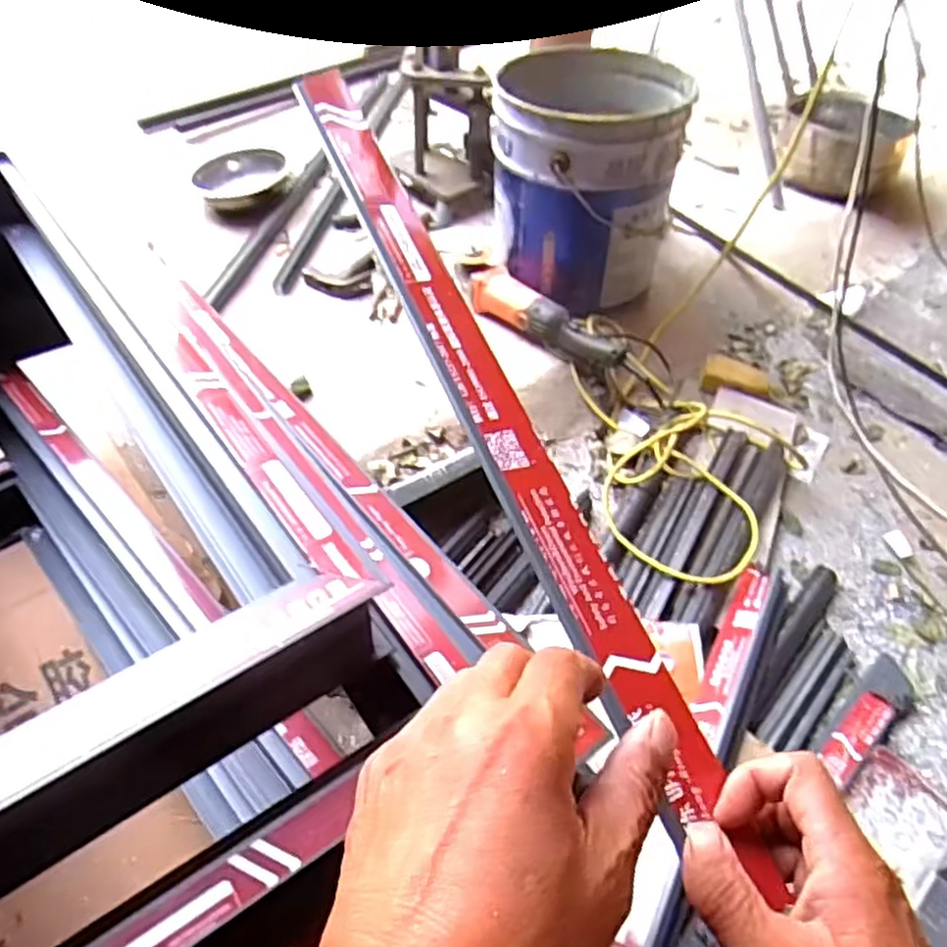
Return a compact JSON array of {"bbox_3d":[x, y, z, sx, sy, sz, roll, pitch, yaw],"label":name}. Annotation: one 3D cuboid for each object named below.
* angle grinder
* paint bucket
[{"bbox_3d":[0.115,-0.246,1.127,0.302,0.079,0.092,33,56,19],"label":"angle grinder"},{"bbox_3d":[0.168,-0.463,1.100,0.279,0.267,0.267,13,52,4],"label":"paint bucket"}]

